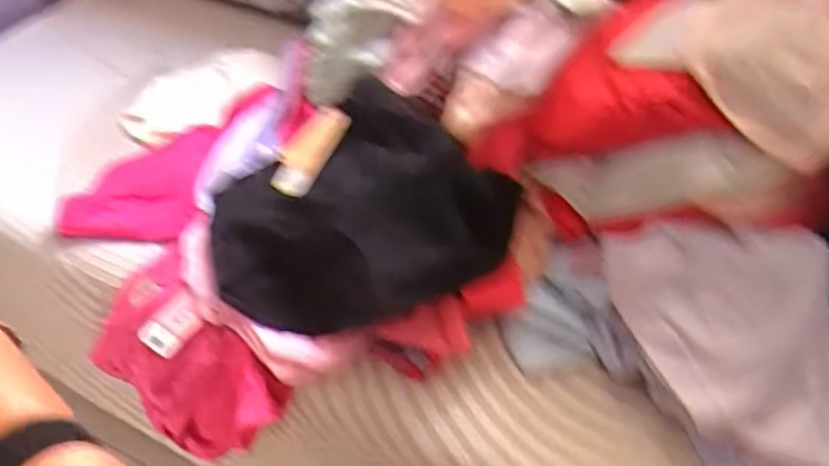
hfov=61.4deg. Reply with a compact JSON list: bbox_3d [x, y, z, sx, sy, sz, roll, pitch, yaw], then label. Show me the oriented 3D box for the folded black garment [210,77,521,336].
[{"bbox_3d":[-0.065,-0.016,0.620,0.236,0.050,0.262,-45,56,-7],"label":"folded black garment"}]

